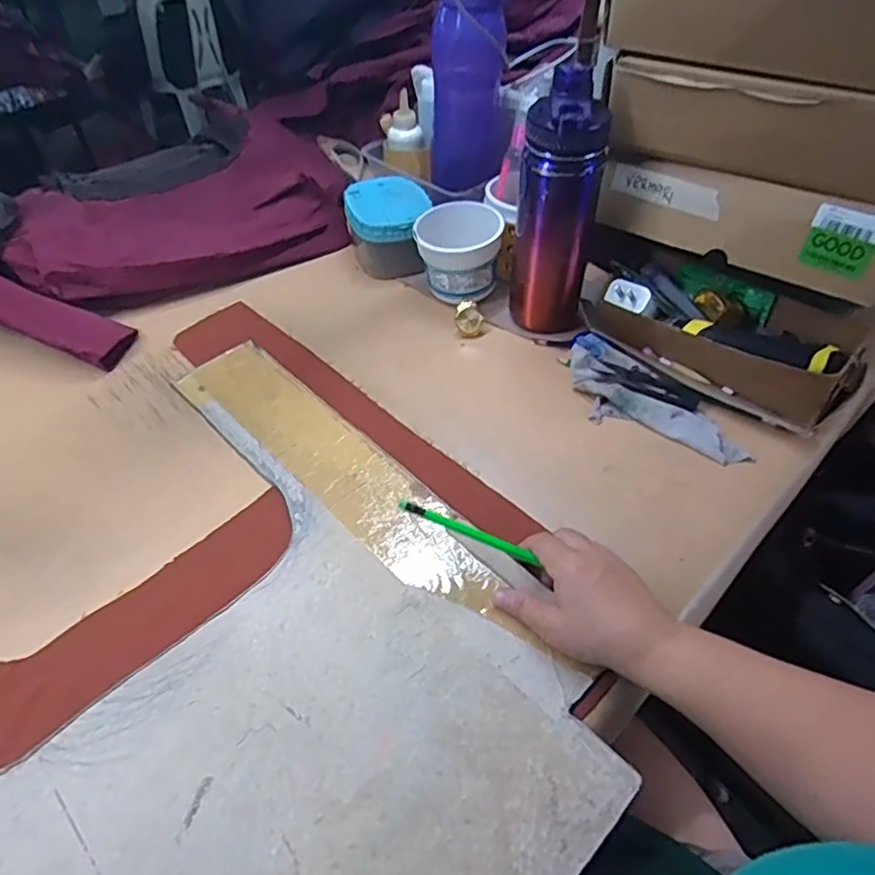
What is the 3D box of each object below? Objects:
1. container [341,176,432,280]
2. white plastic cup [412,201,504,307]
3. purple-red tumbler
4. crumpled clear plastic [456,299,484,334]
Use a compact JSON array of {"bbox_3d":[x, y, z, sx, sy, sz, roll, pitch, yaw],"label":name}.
[{"bbox_3d":[-0.058,-0.241,0.734,0.100,0.068,0.118,1,48,3],"label":"container"},{"bbox_3d":[0.022,-0.194,0.678,0.087,0.077,0.085,-1,48,1],"label":"white plastic cup"},{"bbox_3d":[0.111,-0.208,0.596,0.073,0.222,0.063,-2,48,0],"label":"purple-red tumbler"},{"bbox_3d":[0.031,-0.126,0.653,0.028,0.022,0.023,34,58,28],"label":"crumpled clear plastic"}]

